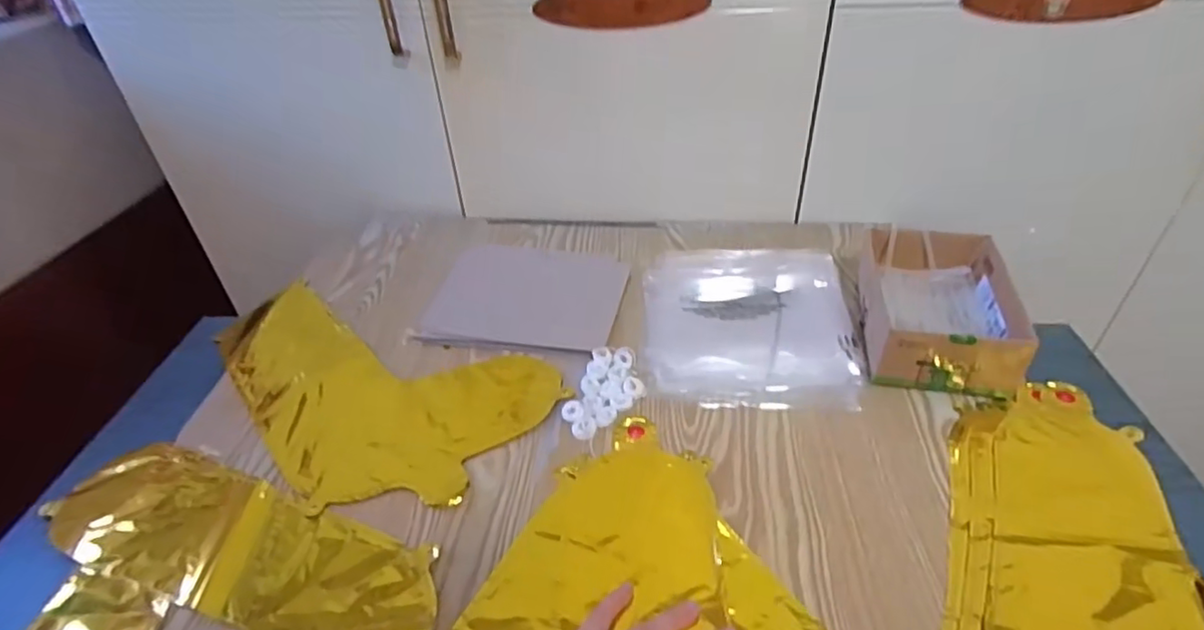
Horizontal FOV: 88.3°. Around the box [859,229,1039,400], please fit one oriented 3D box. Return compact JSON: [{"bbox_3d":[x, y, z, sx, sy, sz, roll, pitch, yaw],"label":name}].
[{"bbox_3d":[0.331,-0.009,0.620,0.122,0.065,0.184,5,39,10],"label":"box"}]

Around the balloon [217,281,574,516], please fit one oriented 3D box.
[{"bbox_3d":[-0.244,0.060,0.631,0.375,0.017,0.221,26,47,31],"label":"balloon"}]

